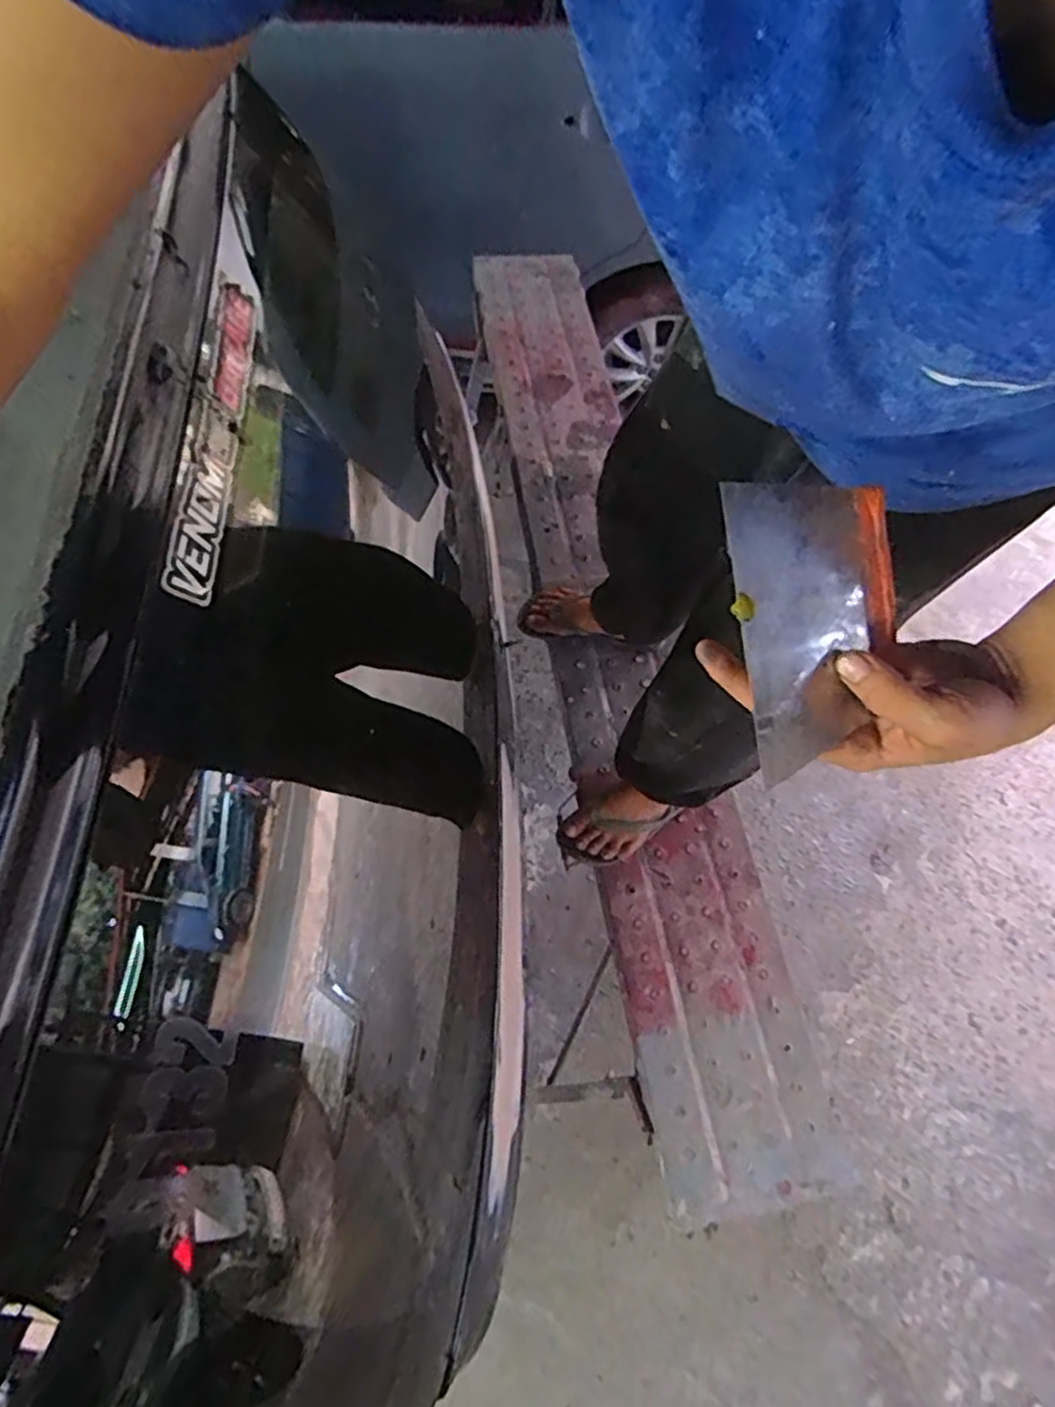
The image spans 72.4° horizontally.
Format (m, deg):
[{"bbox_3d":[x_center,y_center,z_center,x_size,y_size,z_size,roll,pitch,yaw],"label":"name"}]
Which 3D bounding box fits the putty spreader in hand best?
[{"bbox_3d":[0.147,-0.041,0.362,0.094,0.007,0.140,-14,99,-16],"label":"putty spreader in hand"}]

